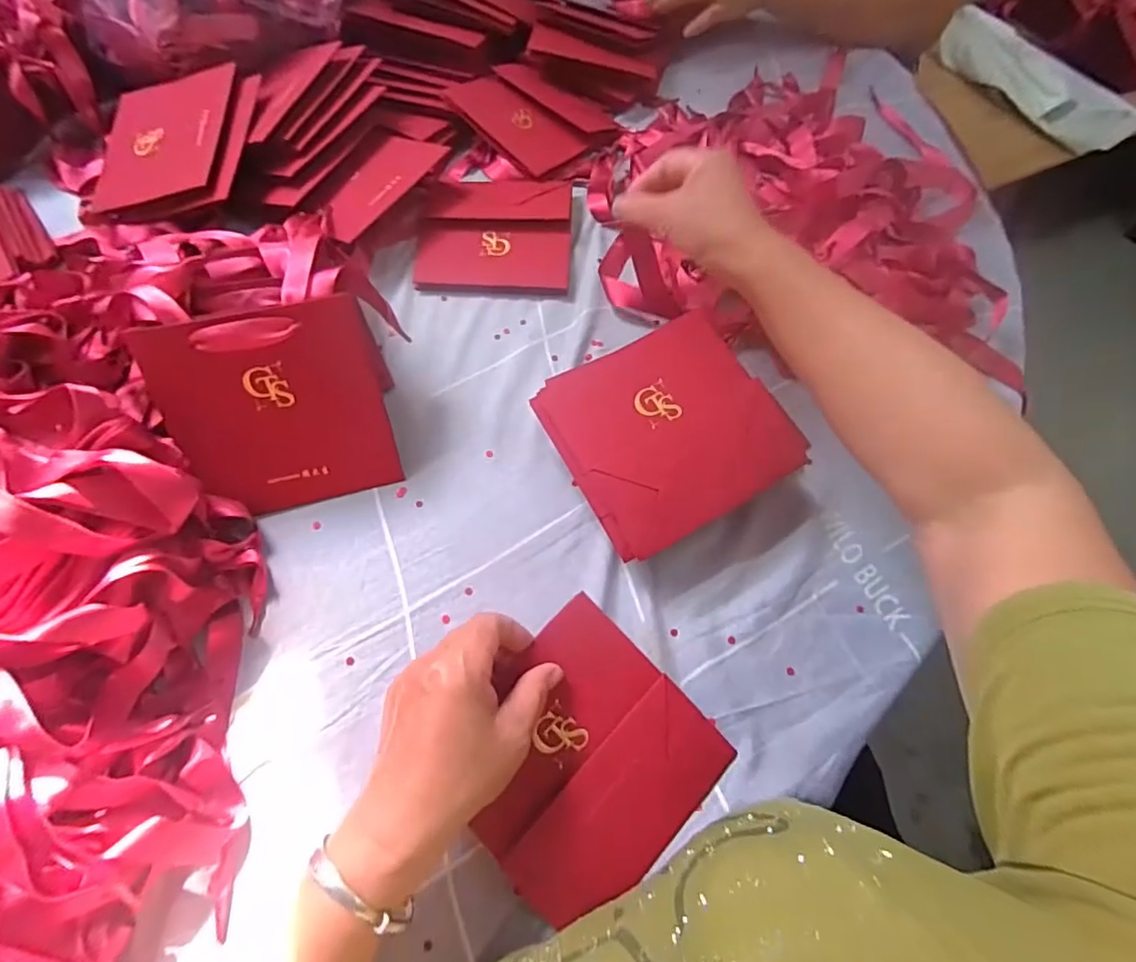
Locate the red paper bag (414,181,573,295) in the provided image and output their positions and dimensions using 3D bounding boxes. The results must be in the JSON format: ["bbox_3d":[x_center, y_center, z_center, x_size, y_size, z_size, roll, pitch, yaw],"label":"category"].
[{"bbox_3d":[-0.067,-0.231,0.536,0.138,0.015,0.129,2,64,1],"label":"red paper bag"}]

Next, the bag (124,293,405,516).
[{"bbox_3d":[-0.197,-0.046,0.394,0.136,0.135,0.012,-12,28,-8],"label":"bag"}]

